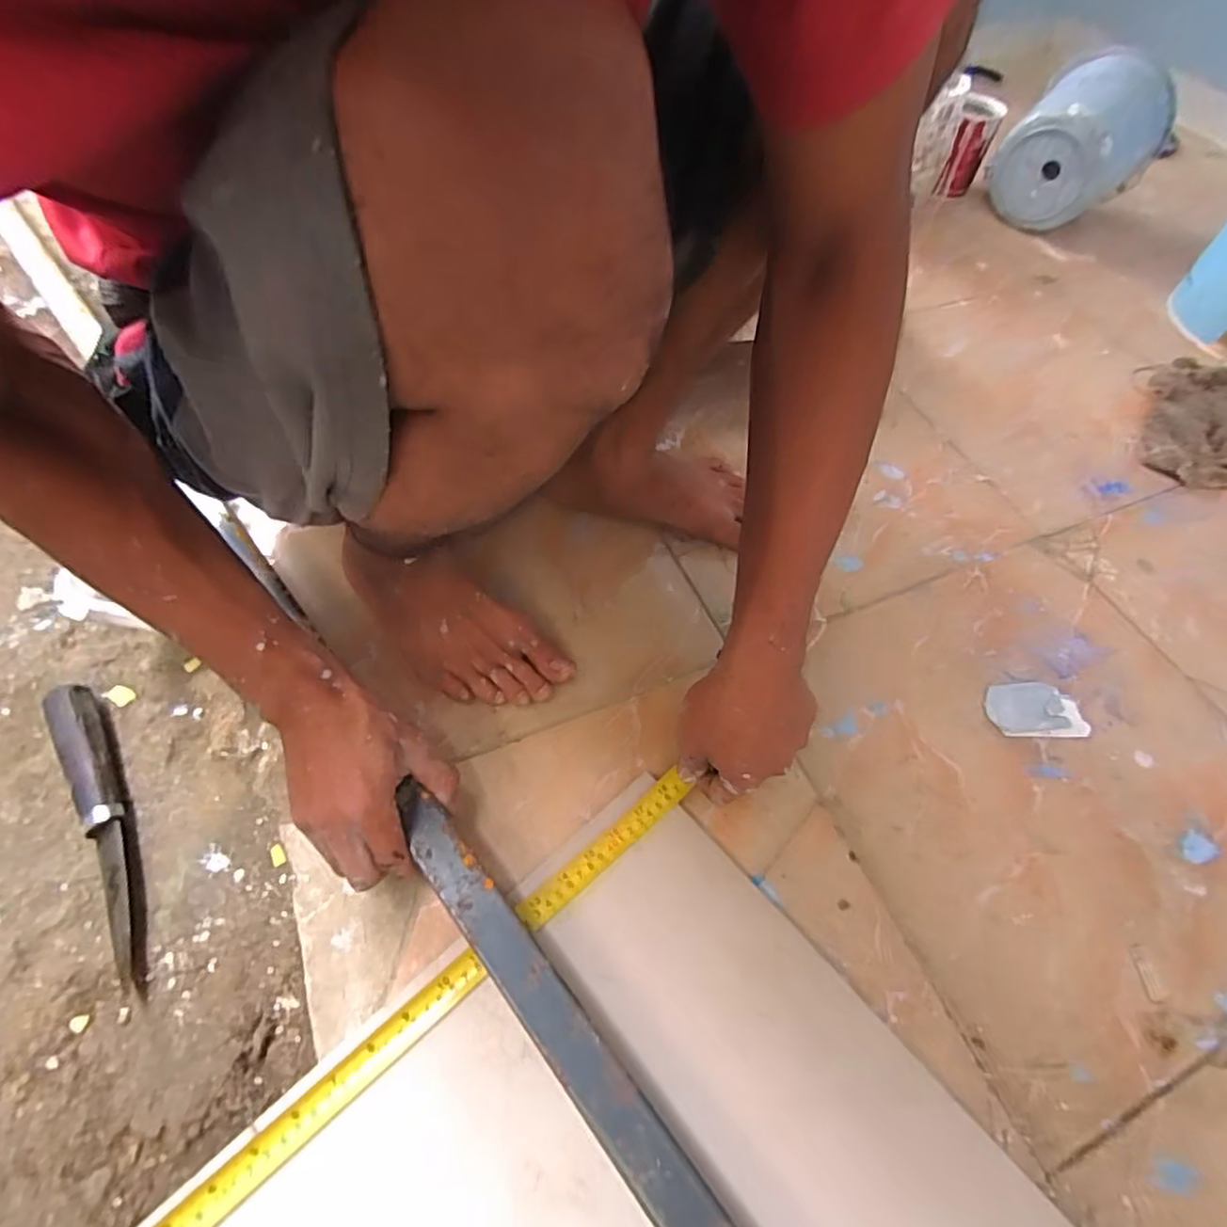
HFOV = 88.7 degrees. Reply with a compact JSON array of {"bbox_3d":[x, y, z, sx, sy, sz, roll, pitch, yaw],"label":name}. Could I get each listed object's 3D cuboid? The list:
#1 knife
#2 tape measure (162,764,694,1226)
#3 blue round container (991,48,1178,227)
[{"bbox_3d":[-0.381,0.152,0.465,0.032,0.028,0.240,-28,64,-20],"label":"knife"},{"bbox_3d":[-0.123,0.261,0.416,0.467,0.008,0.024,-35,66,-23],"label":"tape measure"},{"bbox_3d":[0.788,-0.791,1.063,0.210,0.207,0.175,-33,65,-23],"label":"blue round container"}]

